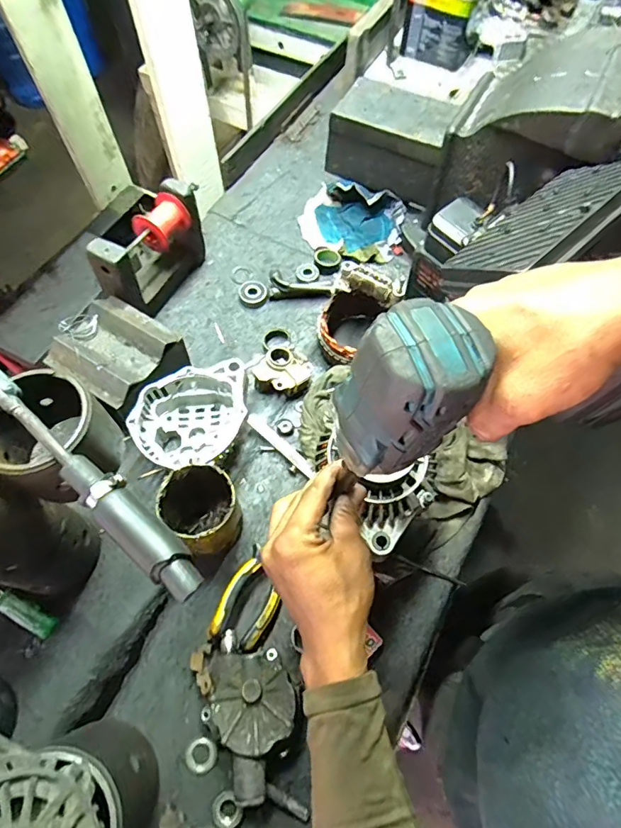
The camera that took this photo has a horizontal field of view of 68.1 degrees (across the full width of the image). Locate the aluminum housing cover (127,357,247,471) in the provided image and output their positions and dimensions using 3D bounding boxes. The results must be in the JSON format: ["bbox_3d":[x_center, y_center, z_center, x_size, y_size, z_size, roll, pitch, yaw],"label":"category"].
[{"bbox_3d":[-0.138,0.009,0.552,0.130,0.070,0.118,-5,64,-3],"label":"aluminum housing cover"}]

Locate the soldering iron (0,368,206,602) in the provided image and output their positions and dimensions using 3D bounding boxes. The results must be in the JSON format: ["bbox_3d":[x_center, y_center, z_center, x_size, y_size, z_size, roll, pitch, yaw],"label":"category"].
[{"bbox_3d":[-0.174,0.027,0.323,0.266,0.026,0.027,39,70,17],"label":"soldering iron"}]

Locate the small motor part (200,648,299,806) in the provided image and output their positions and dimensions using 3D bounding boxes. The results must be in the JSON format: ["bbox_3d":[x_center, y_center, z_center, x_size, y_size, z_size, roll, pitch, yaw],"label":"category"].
[{"bbox_3d":[-0.056,0.292,0.440,0.091,0.056,0.120,-4,64,-2],"label":"small motor part"}]

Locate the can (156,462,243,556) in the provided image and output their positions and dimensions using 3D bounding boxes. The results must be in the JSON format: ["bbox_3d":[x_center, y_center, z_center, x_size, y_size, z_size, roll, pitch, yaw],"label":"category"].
[{"bbox_3d":[-0.114,0.103,0.492,0.074,0.119,0.070,0,64,0],"label":"can"}]

